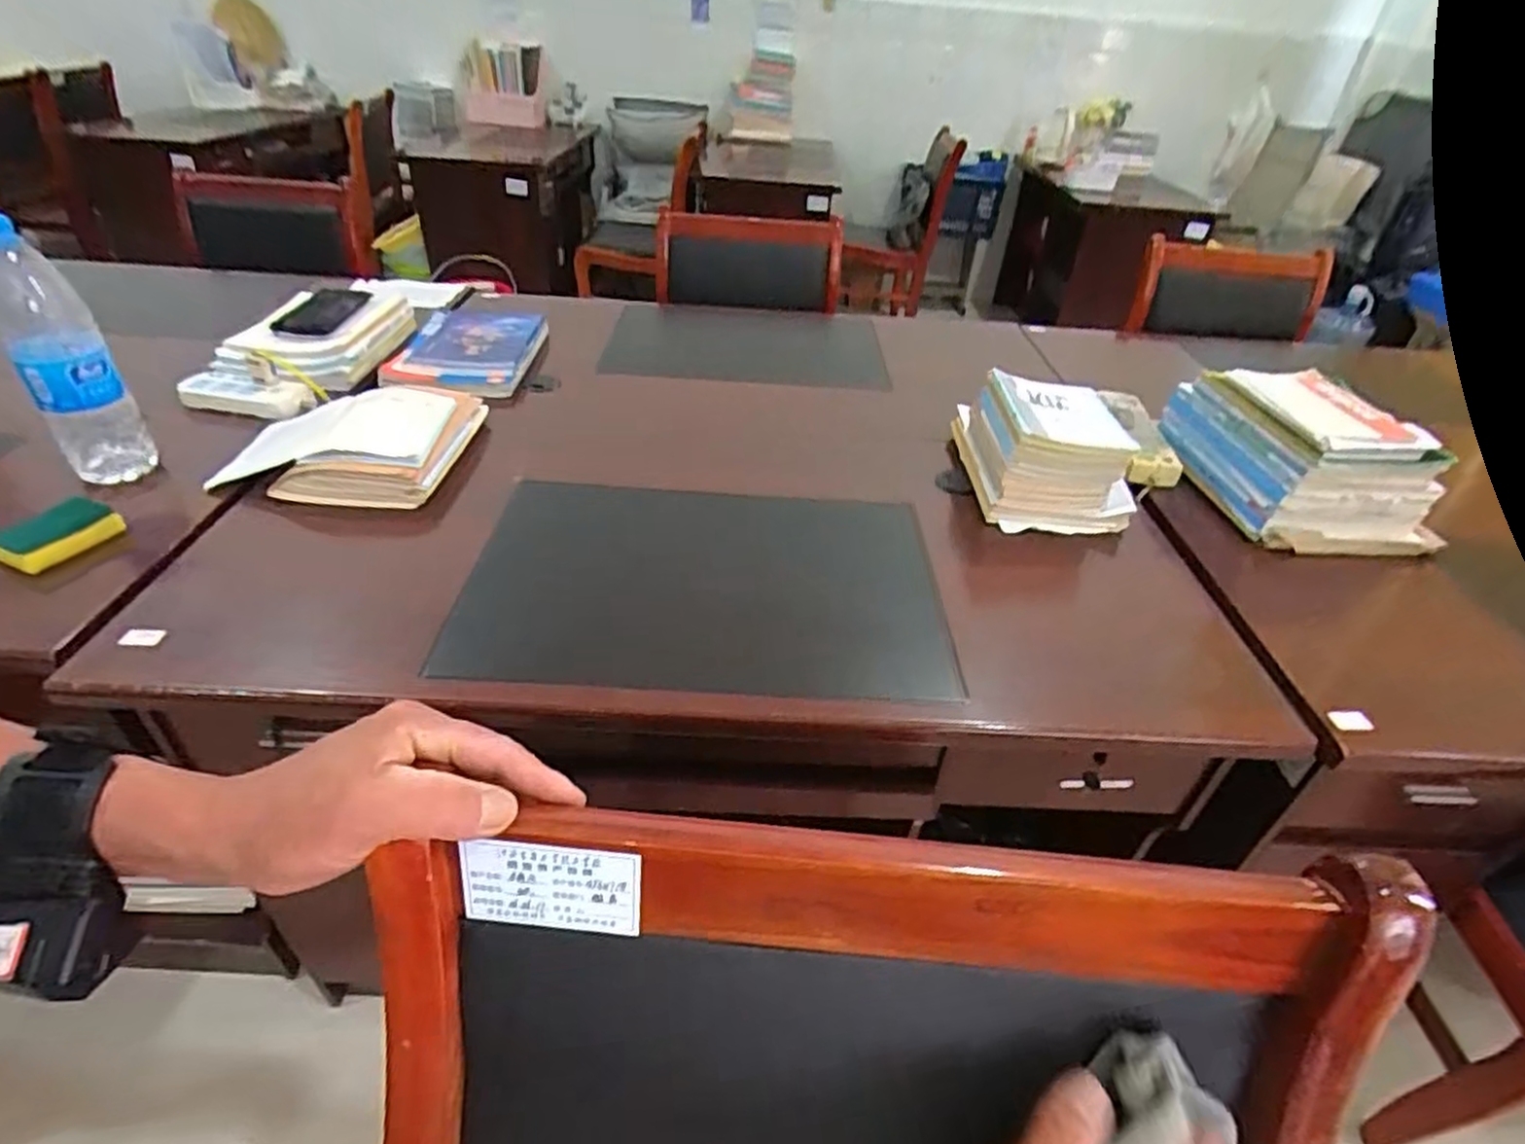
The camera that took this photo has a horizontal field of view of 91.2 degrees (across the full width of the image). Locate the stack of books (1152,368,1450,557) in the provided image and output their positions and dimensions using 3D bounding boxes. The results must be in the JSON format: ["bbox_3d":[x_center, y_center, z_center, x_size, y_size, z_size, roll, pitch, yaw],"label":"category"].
[{"bbox_3d":[0.754,-0.167,1.061,0.257,0.158,0.297,0,37,-5],"label":"stack of books"}]

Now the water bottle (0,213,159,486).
[{"bbox_3d":[-0.853,-0.258,0.911,0.091,0.283,0.100,-28,48,-36],"label":"water bottle"}]

